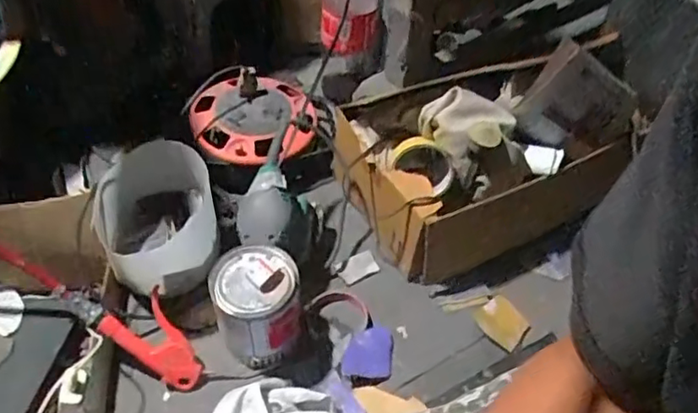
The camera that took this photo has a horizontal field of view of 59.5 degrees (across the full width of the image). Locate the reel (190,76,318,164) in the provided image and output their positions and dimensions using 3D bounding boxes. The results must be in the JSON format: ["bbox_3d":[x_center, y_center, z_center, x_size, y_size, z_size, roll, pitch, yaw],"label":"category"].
[{"bbox_3d":[-0.153,-0.147,0.988,0.205,0.048,0.196,-7,49,-10],"label":"reel"}]

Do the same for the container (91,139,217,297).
[{"bbox_3d":[-0.252,0.025,0.818,0.148,0.141,0.148,-15,51,-16],"label":"container"}]

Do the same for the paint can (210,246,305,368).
[{"bbox_3d":[-0.115,0.122,0.773,0.103,0.146,0.097,2,48,-2],"label":"paint can"}]

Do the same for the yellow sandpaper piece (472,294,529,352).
[{"bbox_3d":[0.216,0.162,0.862,0.067,0.005,0.074,-29,58,-24],"label":"yellow sandpaper piece"}]

